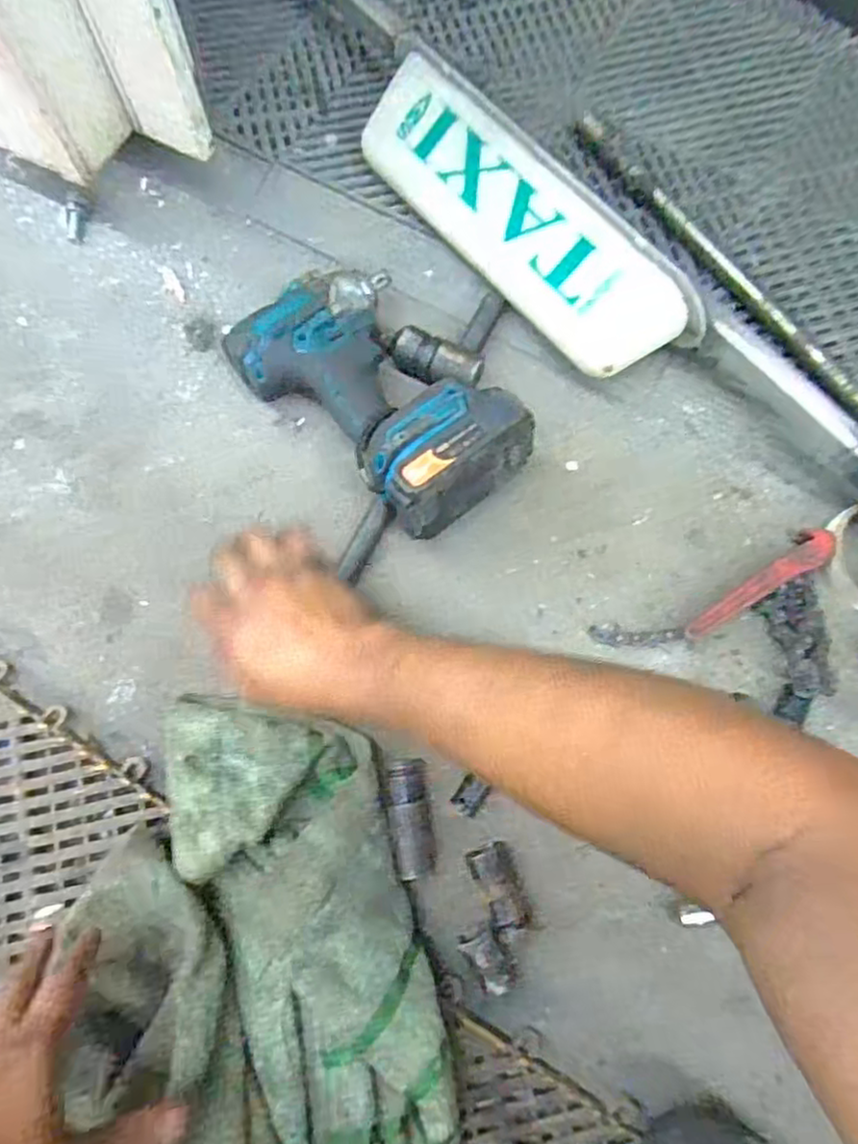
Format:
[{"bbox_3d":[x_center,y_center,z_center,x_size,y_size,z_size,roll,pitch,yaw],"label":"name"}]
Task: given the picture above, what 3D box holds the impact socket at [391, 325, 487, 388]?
[{"bbox_3d":[0.006,-0.174,0.573,0.080,0.025,0.034,24,76,5],"label":"impact socket"}]

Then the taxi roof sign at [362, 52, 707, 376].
[{"bbox_3d":[0.071,-0.282,0.569,0.081,0.088,0.333,-41,78,-11],"label":"taxi roof sign"}]

